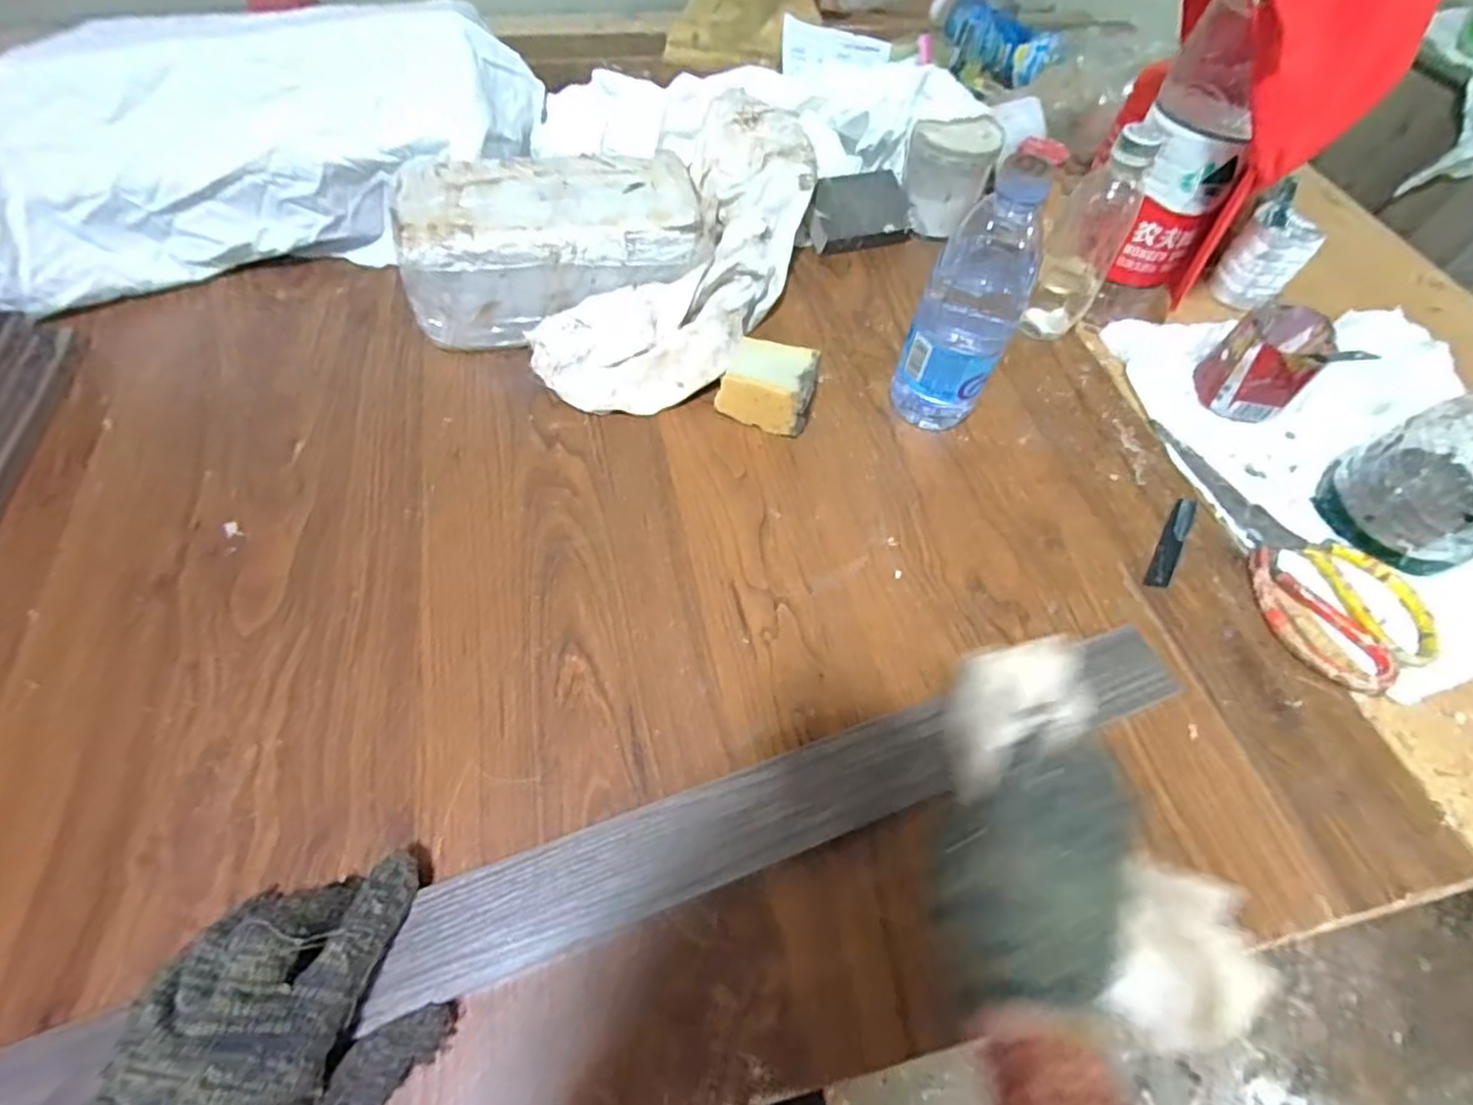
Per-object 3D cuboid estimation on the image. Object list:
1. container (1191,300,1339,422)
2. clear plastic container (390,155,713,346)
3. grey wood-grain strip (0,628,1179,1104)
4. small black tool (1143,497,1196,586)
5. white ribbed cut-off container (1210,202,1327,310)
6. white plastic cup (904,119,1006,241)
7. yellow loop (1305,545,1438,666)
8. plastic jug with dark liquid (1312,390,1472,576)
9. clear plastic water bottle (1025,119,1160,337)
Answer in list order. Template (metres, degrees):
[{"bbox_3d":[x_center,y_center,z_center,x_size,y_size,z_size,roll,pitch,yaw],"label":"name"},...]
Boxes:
[{"bbox_3d":[0.441,-0.160,0.542,0.070,0.067,0.081,39,64,19],"label":"container"},{"bbox_3d":[-0.149,-0.248,0.540,0.239,0.106,0.111,-9,59,-8],"label":"clear plastic container"},{"bbox_3d":[-0.040,0.159,0.335,0.649,0.015,0.049,-16,60,-14],"label":"grey wood-grain strip"},{"bbox_3d":[0.326,-0.008,0.481,0.016,0.004,0.096,31,62,16],"label":"small black tool"},{"bbox_3d":[0.513,-0.286,0.624,0.063,0.068,0.078,35,63,18],"label":"white ribbed cut-off container"},{"bbox_3d":[0.210,-0.380,0.646,0.084,0.080,0.074,17,59,8],"label":"white plastic cup"},{"bbox_3d":[0.459,0.032,0.455,0.060,0.009,0.093,-9,59,-8],"label":"yellow loop"},{"bbox_3d":[0.500,-0.068,0.428,0.085,0.160,0.098,-22,62,-15],"label":"plastic jug with dark liquid"},{"bbox_3d":[0.293,-0.262,0.541,0.063,0.160,0.054,26,61,13],"label":"clear plastic water bottle"}]

